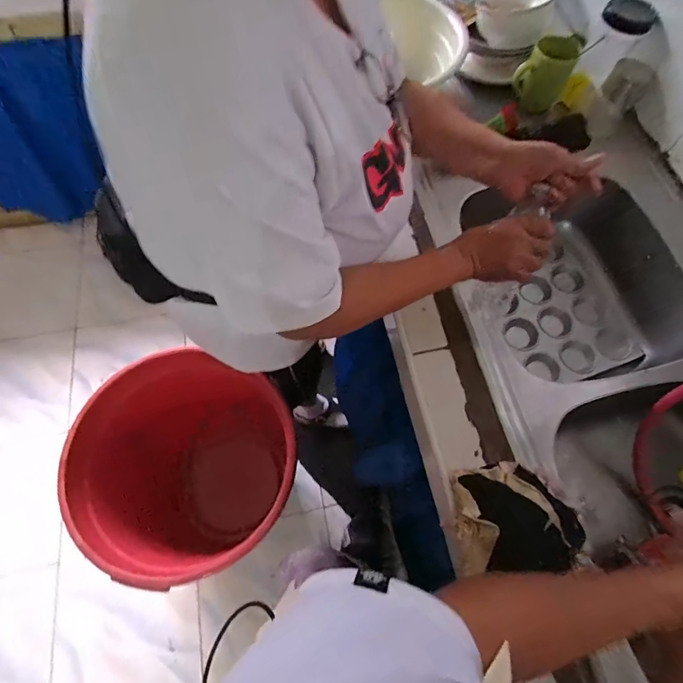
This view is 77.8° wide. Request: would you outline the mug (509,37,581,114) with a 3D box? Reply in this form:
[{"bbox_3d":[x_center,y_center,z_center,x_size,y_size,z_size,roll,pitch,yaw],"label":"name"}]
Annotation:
[{"bbox_3d":[0.408,-0.542,0.858,0.101,0.131,0.110,22,65,9],"label":"mug"}]

